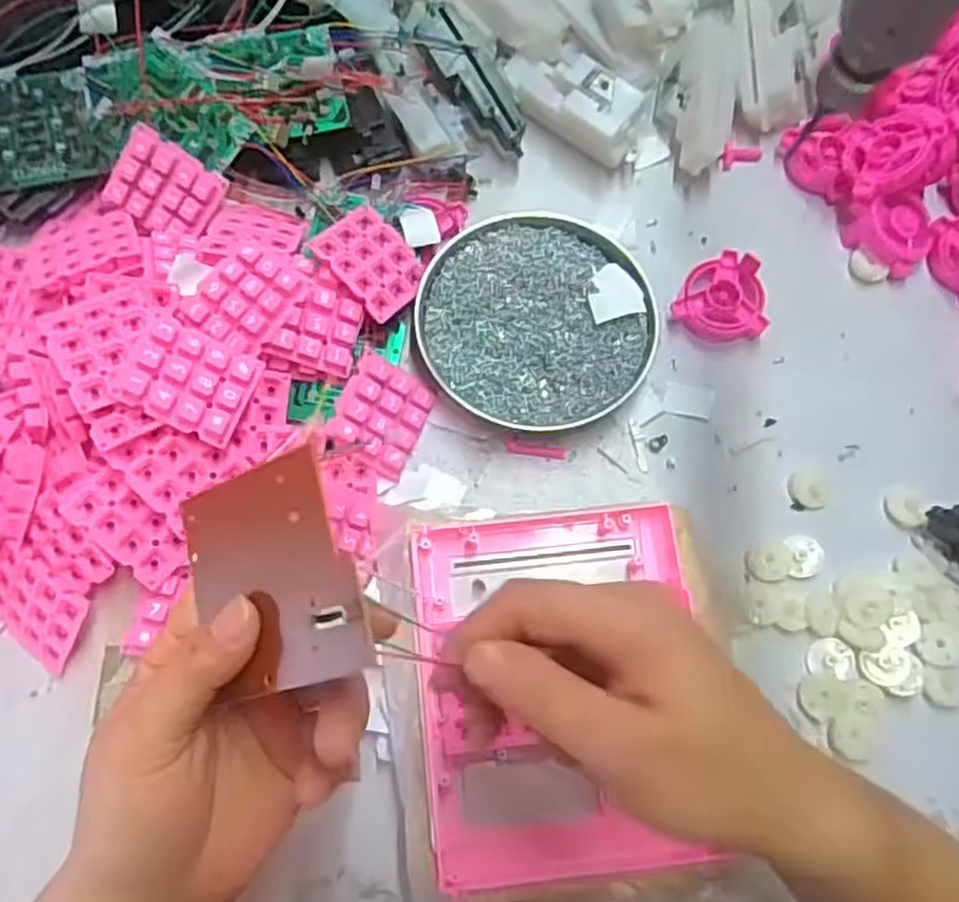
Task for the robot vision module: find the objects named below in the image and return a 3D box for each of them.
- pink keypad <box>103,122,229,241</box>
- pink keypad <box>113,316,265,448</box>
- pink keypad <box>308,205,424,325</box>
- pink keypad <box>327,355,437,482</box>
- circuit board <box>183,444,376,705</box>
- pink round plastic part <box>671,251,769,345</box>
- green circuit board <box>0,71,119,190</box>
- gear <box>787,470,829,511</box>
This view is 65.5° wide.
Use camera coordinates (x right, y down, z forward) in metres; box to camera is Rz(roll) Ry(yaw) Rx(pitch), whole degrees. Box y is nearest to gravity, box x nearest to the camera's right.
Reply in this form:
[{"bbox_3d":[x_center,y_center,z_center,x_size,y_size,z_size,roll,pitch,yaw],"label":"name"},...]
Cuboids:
[{"bbox_3d":[-0.183,-0.151,0.431,0.059,0.009,0.050,32,97,-4],"label":"pink keypad"},{"bbox_3d":[-0.143,-0.036,0.372,0.057,0.013,0.049,28,68,-21],"label":"pink keypad"},{"bbox_3d":[-0.060,-0.107,0.421,0.057,0.004,0.049,46,60,-8],"label":"pink keypad"},{"bbox_3d":[-0.053,-0.020,0.416,0.048,0.011,0.056,32,72,-18],"label":"pink keypad"},{"bbox_3d":[-0.068,0.041,0.243,0.069,0.004,0.070,-23,76,28],"label":"circuit board"},{"bbox_3d":[0.143,-0.092,0.446,0.050,0.020,0.052,0,73,0],"label":"pink round plastic part"},{"bbox_3d":[-0.256,-0.190,0.431,0.084,0.011,0.066,-12,74,-4],"label":"green circuit board"},{"bbox_3d":[0.186,0.022,0.421,0.022,0.004,0.023,0,73,0],"label":"gear"}]

